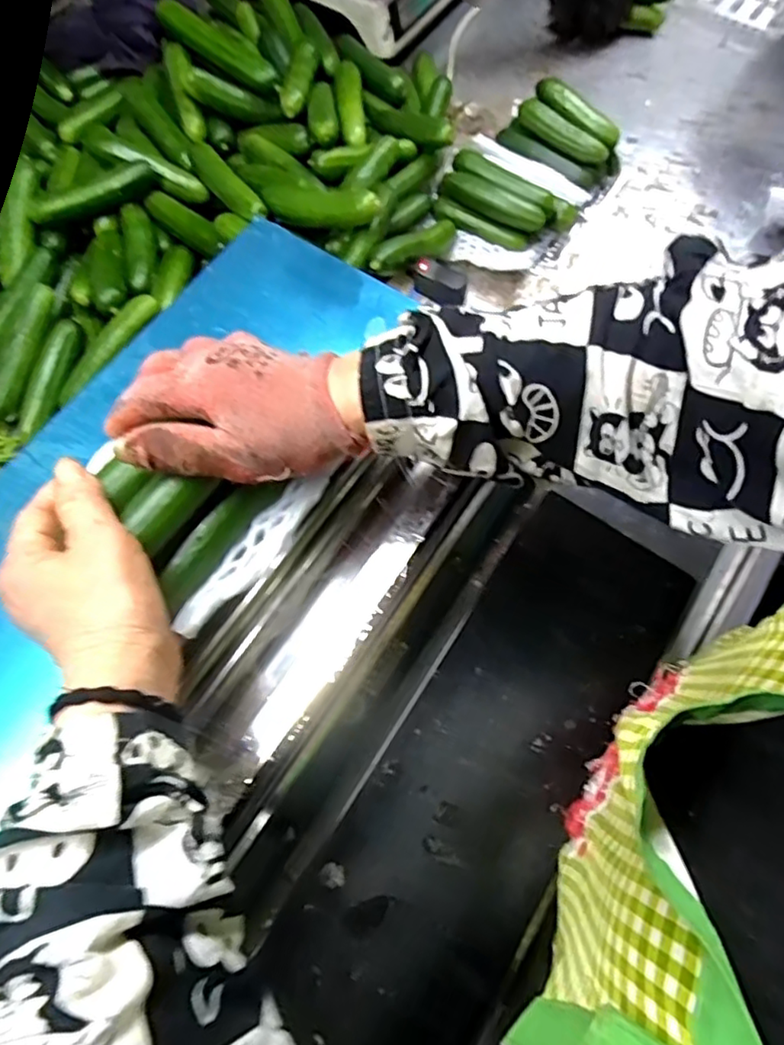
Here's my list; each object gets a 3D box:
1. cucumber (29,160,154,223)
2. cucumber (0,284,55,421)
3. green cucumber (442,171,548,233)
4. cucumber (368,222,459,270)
[{"bbox_3d":[-0.299,-0.328,0.601,0.124,0.031,0.026,-20,63,2],"label":"cucumber"},{"bbox_3d":[-0.351,-0.161,0.570,0.029,0.022,0.130,22,91,11],"label":"cucumber"},{"bbox_3d":[0.107,-0.341,0.640,0.117,0.030,0.024,23,63,11],"label":"green cucumber"},{"bbox_3d":[0.024,-0.281,0.613,0.024,0.027,0.130,37,49,17],"label":"cucumber"}]

